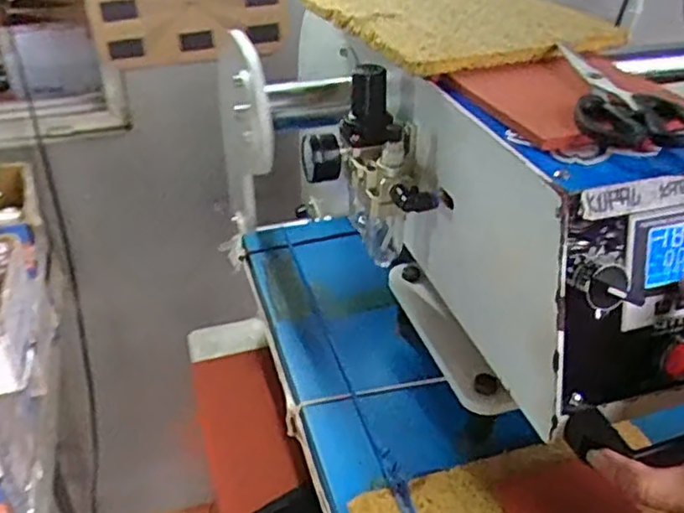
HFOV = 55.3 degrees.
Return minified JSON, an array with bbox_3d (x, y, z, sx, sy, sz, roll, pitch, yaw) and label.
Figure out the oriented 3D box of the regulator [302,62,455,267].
[{"bbox_3d":[0.023,-0.063,0.522,0.079,0.149,0.113,-11,35,-16],"label":"regulator"}]

